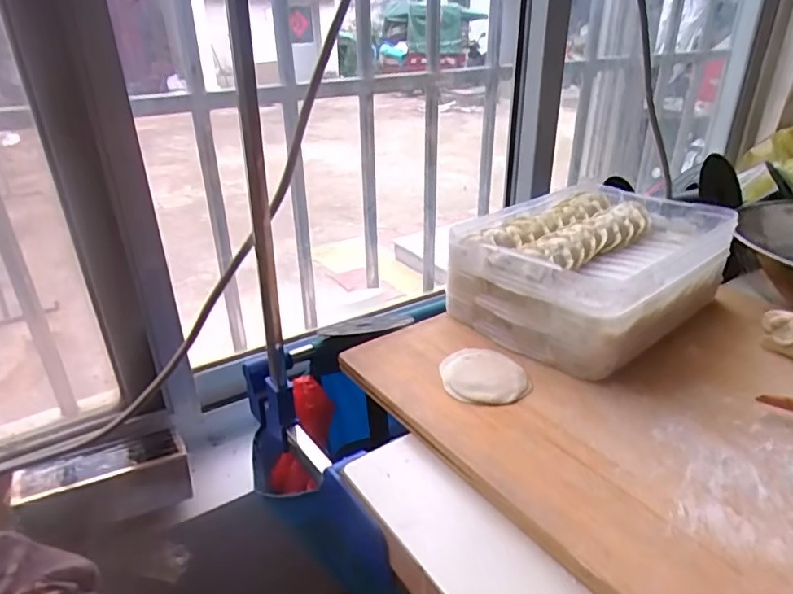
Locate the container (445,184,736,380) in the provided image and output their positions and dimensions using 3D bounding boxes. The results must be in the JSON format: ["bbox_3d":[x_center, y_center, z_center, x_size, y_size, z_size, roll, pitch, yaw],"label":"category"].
[{"bbox_3d":[0.212,-0.038,0.598,0.277,0.088,0.203,-24,35,-36],"label":"container"}]

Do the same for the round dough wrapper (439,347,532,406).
[{"bbox_3d":[0.078,0.068,0.498,0.075,0.008,0.086,-4,28,-4],"label":"round dough wrapper"}]

